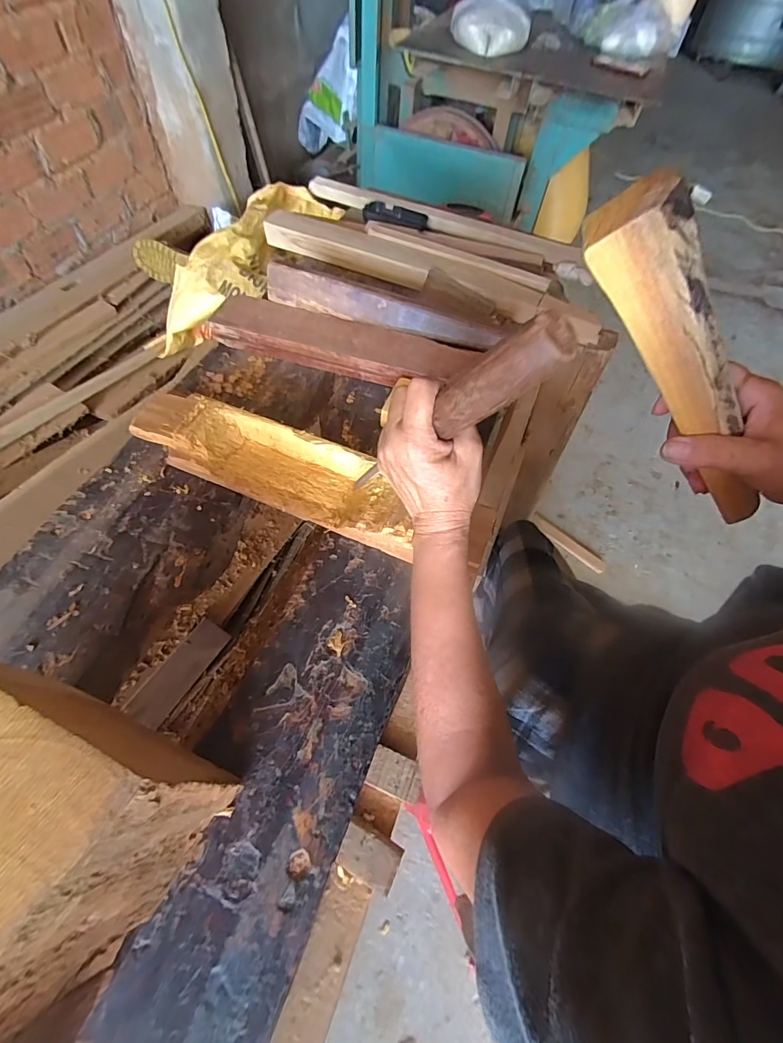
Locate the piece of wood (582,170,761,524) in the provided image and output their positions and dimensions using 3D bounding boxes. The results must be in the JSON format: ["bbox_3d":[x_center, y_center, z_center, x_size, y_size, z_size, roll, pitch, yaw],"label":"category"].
[{"bbox_3d":[0.199,-0.089,0.277,0.250,0.042,0.034,43,55,-30],"label":"piece of wood"}]

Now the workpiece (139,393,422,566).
[{"bbox_3d":[-0.122,-0.064,0.460,0.332,0.048,0.087,23,61,10],"label":"workpiece"}]

